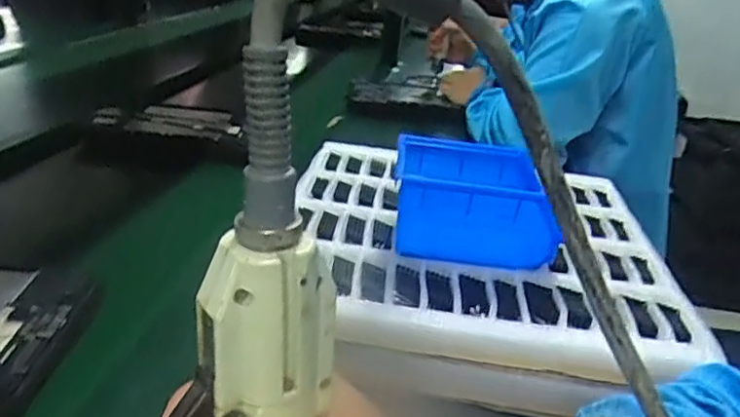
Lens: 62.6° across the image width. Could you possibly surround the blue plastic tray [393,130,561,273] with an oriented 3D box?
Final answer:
[{"bbox_3d":[0.087,-0.003,0.522,0.131,0.081,0.120,7,24,1],"label":"blue plastic tray"}]

